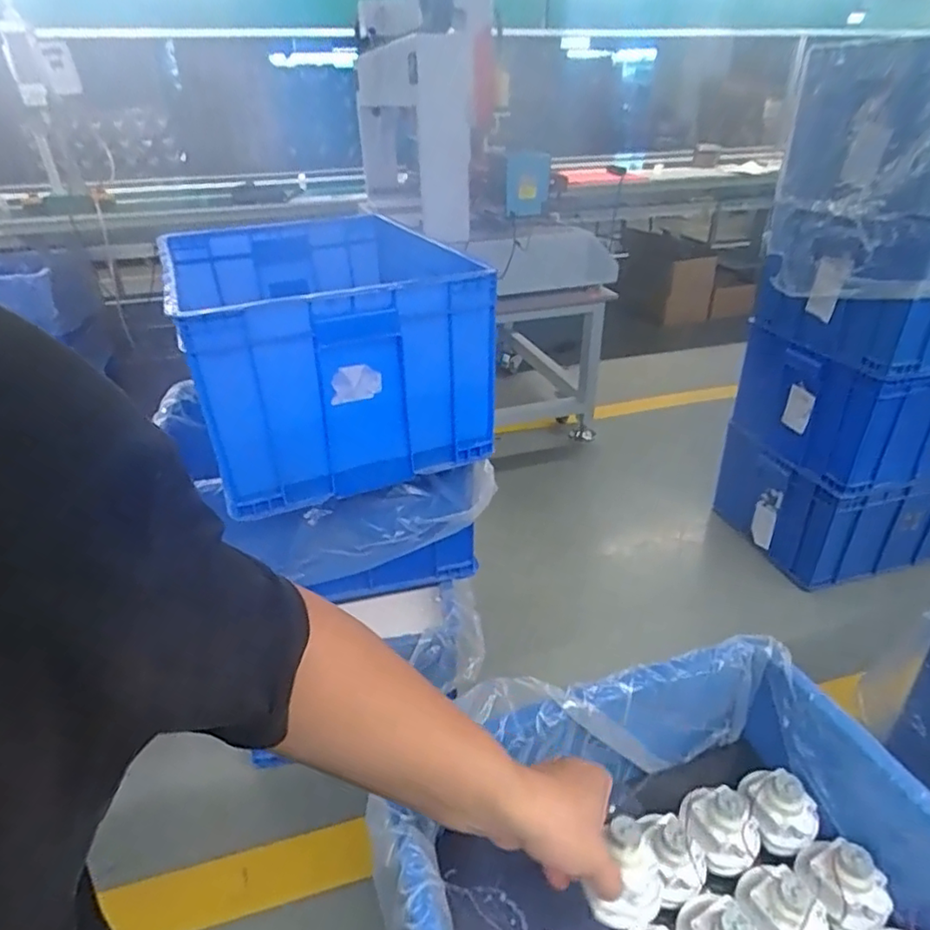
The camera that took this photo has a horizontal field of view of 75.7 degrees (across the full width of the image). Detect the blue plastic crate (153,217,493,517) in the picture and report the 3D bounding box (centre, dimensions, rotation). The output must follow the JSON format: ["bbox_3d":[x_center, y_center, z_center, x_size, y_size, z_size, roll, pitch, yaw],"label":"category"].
[{"bbox_3d":[-0.226,-0.210,0.988,0.407,0.270,0.548,-11,33,-17],"label":"blue plastic crate"}]

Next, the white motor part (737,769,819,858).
[{"bbox_3d":[0.297,0.324,0.566,0.048,0.056,0.065,-24,39,-33],"label":"white motor part"}]

